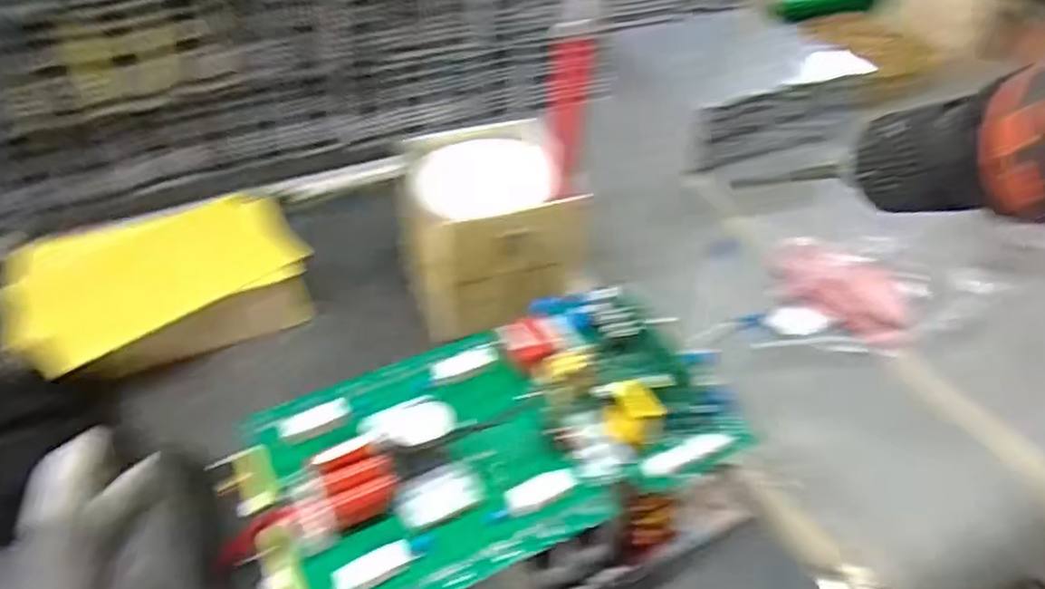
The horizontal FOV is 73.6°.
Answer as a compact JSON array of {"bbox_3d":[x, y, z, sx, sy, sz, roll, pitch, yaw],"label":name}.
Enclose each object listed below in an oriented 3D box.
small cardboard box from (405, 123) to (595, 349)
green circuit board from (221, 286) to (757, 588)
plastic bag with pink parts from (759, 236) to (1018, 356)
[{"bbox_3d":[-0.026,-0.053,0.519,0.122,0.098,0.114,-6,45,-11],"label":"small cardboard box"},{"bbox_3d":[-0.013,0.068,0.330,0.236,0.034,0.131,-21,50,-24],"label":"green circuit board"},{"bbox_3d":[0.263,-0.008,0.556,0.169,0.028,0.119,-10,43,3],"label":"plastic bag with pink parts"}]

